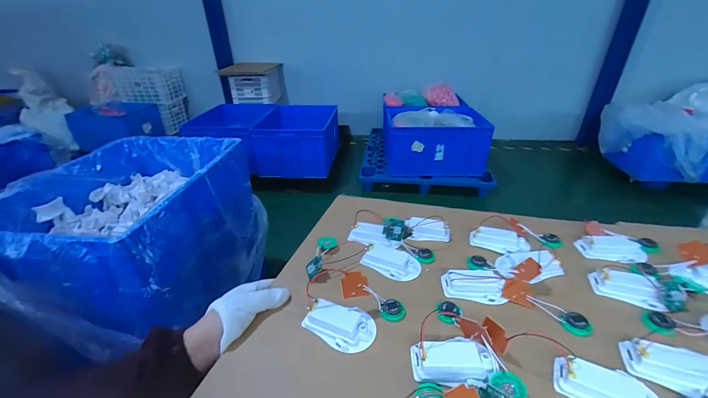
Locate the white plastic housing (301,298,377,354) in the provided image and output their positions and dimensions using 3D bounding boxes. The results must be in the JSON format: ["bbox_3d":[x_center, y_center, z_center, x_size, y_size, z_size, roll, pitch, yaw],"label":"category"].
[{"bbox_3d":[-0.015,0.136,0.340,0.075,0.018,0.047,14,35,24],"label":"white plastic housing"}]

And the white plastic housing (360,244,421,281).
[{"bbox_3d":[0.051,0.086,0.426,0.075,0.019,0.042,17,36,28],"label":"white plastic housing"}]

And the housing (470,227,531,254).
[{"bbox_3d":[0.214,0.060,0.457,0.080,0.020,0.032,11,34,20],"label":"housing"}]

